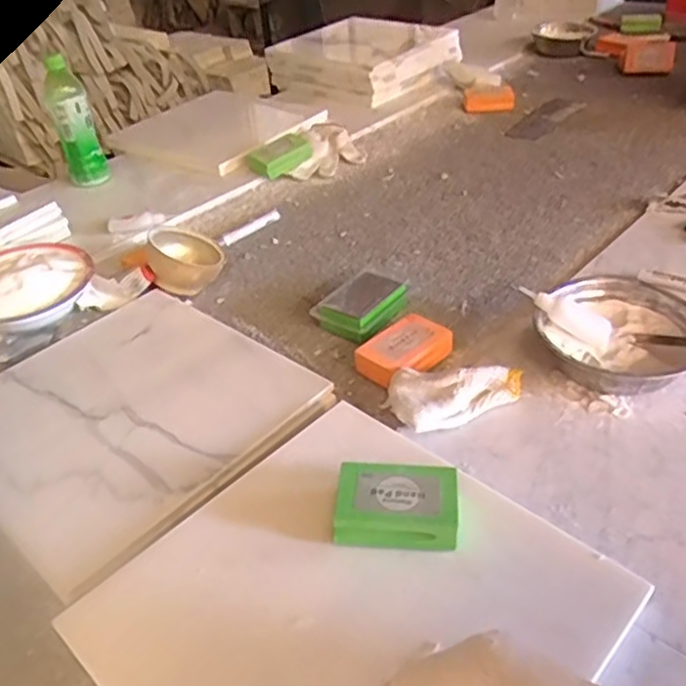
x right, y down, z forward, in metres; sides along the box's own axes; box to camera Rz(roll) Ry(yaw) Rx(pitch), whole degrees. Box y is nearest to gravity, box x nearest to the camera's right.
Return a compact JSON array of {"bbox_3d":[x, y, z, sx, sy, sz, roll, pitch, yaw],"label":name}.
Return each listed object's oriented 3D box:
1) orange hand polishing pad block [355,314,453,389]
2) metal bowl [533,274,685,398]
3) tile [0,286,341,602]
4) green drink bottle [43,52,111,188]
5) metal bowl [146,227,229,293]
[{"bbox_3d":[0.067,0.010,0.720,0.095,0.034,0.063,-32,45,-28],"label":"orange hand polishing pad block"},{"bbox_3d":[0.279,-0.003,0.684,0.152,0.054,0.153,-4,39,3],"label":"metal bowl"},{"bbox_3d":[-0.216,0.066,0.684,0.303,0.022,0.305,27,49,34],"label":"tile"},{"bbox_3d":[-0.431,-0.348,1.089,0.060,0.207,0.056,-23,42,-19],"label":"green drink bottle"},{"bbox_3d":[-0.206,-0.106,0.866,0.093,0.054,0.093,31,26,-6],"label":"metal bowl"}]

